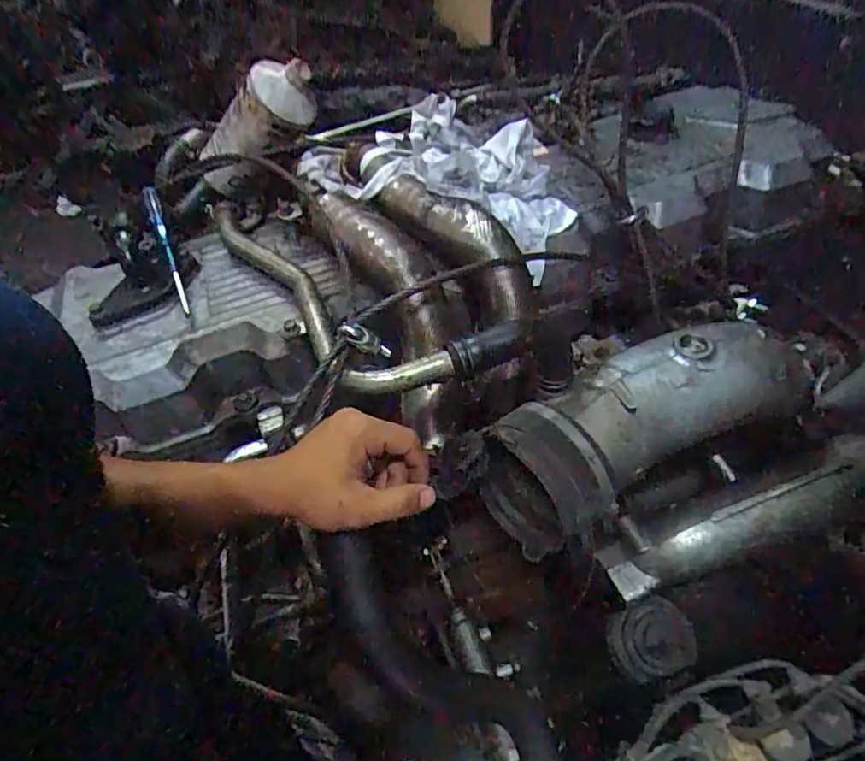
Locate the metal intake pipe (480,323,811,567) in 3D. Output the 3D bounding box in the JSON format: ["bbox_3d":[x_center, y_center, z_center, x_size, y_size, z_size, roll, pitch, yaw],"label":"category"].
[{"bbox_3d":[0.220,0.036,0.584,0.366,0.116,0.137,-26,48,-7],"label":"metal intake pipe"}]

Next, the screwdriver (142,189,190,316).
[{"bbox_3d":[-0.310,-0.154,0.650,0.015,0.014,0.188,-18,71,-19],"label":"screwdriver"}]

